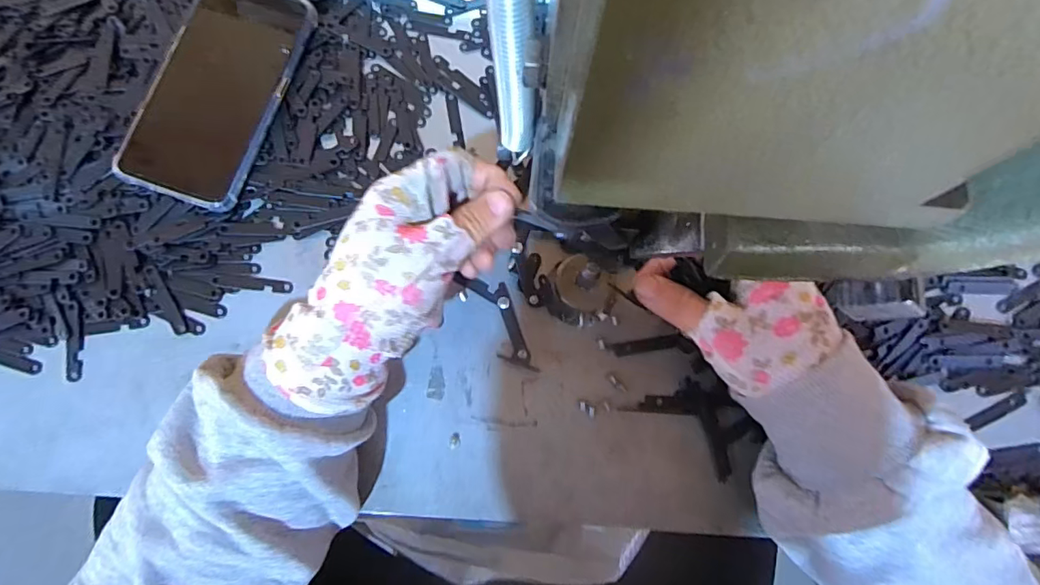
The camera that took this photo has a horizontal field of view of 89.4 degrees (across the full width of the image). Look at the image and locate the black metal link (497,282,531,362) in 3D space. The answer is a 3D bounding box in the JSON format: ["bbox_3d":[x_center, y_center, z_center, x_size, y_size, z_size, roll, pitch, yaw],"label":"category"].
[{"bbox_3d":[-0.006,0.020,0.350,0.010,0.006,0.054,-18,79,-6],"label":"black metal link"}]

